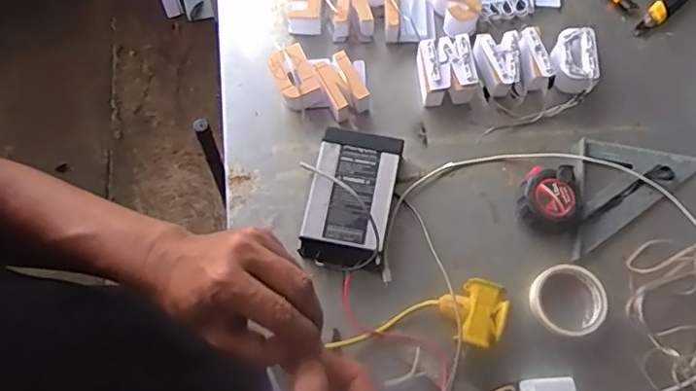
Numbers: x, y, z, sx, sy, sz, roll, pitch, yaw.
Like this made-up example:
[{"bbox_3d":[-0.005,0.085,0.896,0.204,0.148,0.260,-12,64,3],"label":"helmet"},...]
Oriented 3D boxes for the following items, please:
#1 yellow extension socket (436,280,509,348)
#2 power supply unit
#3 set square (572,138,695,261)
[{"bbox_3d":[0.155,0.145,0.709,0.080,0.035,0.082,21,73,8],"label":"yellow extension socket"},{"bbox_3d":[0.002,0.002,0.762,0.119,0.043,0.189,10,73,6],"label":"power supply unit"},{"bbox_3d":[0.368,-0.024,0.785,0.221,0.013,0.122,-33,77,-11],"label":"set square"}]

